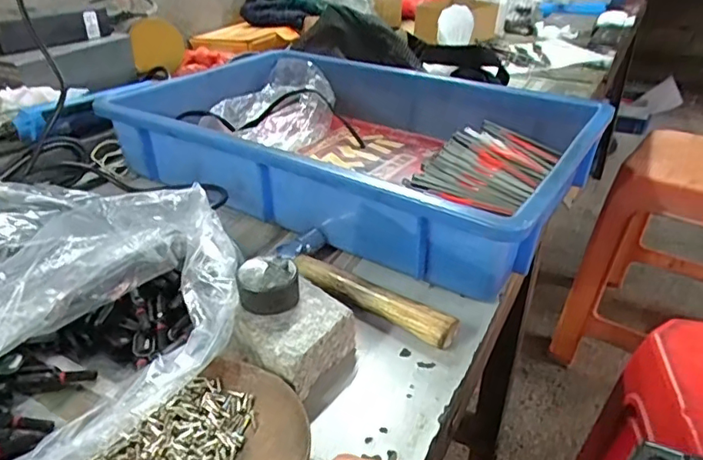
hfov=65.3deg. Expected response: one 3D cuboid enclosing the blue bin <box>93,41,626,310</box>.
[{"bbox_3d":[0.006,-0.090,0.553,0.419,0.079,0.291,19,36,28],"label":"blue bin"}]

